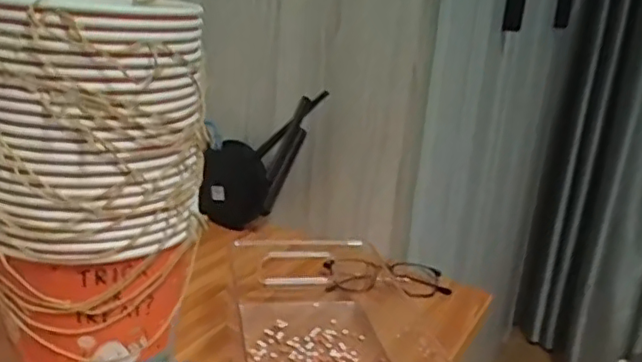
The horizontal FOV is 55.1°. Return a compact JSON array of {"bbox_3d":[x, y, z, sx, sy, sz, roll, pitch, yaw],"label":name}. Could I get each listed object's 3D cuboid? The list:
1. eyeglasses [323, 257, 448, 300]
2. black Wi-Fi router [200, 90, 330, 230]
[{"bbox_3d":[0.076,0.104,0.704,0.139,0.023,0.060,3,18,-7],"label":"eyeglasses"},{"bbox_3d":[-0.075,-0.035,0.801,0.120,0.244,0.042,51,28,5],"label":"black Wi-Fi router"}]

